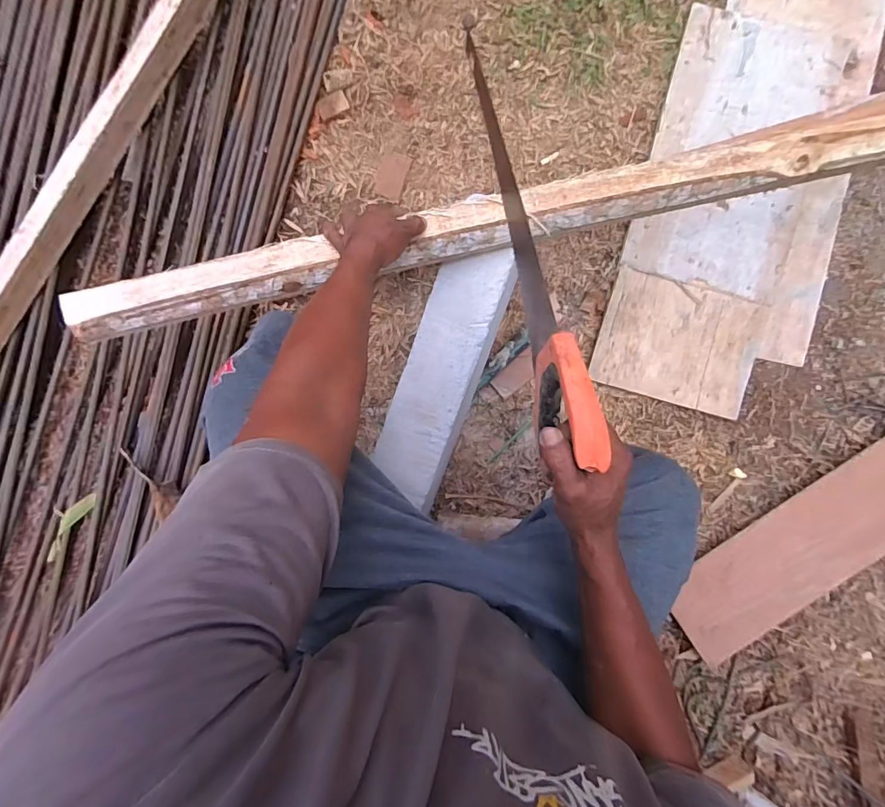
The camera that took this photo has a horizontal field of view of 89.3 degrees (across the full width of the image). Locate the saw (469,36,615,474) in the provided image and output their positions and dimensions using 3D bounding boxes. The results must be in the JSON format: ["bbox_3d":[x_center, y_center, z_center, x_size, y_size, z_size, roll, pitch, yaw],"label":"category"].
[{"bbox_3d":[0.089,-0.153,0.479,0.026,0.099,0.463,-8,69,-2],"label":"saw"}]

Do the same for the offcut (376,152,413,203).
[{"bbox_3d":[-0.098,-0.441,0.870,0.056,0.011,0.086,17,90,-2],"label":"offcut"}]

